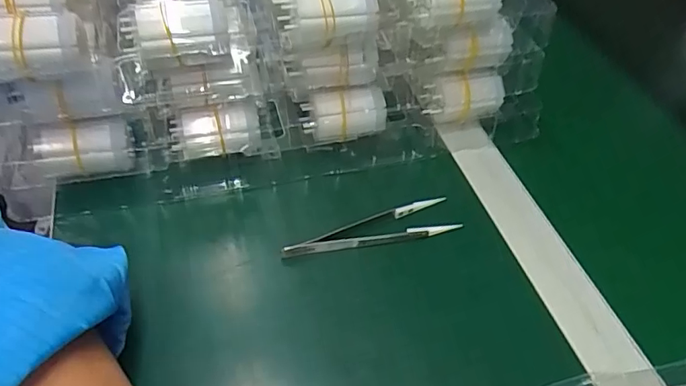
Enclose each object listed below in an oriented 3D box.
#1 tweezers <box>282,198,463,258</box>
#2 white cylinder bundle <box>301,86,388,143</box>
[{"bbox_3d":[0.018,0.022,0.357,0.122,0.013,0.028,-9,48,-11],"label":"tweezers"},{"bbox_3d":[0.002,-0.058,0.397,0.063,0.035,0.027,-8,48,-11],"label":"white cylinder bundle"}]

